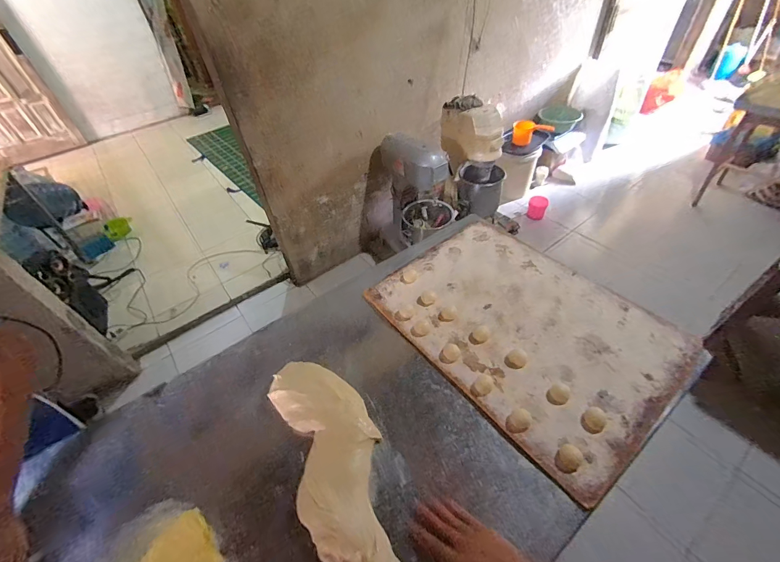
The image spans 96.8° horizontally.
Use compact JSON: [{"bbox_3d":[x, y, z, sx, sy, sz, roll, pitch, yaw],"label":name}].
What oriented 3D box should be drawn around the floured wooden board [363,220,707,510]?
[{"bbox_3d":[0.266,0.079,0.741,0.404,0.020,0.563,-32,52,-23],"label":"floured wooden board"}]

